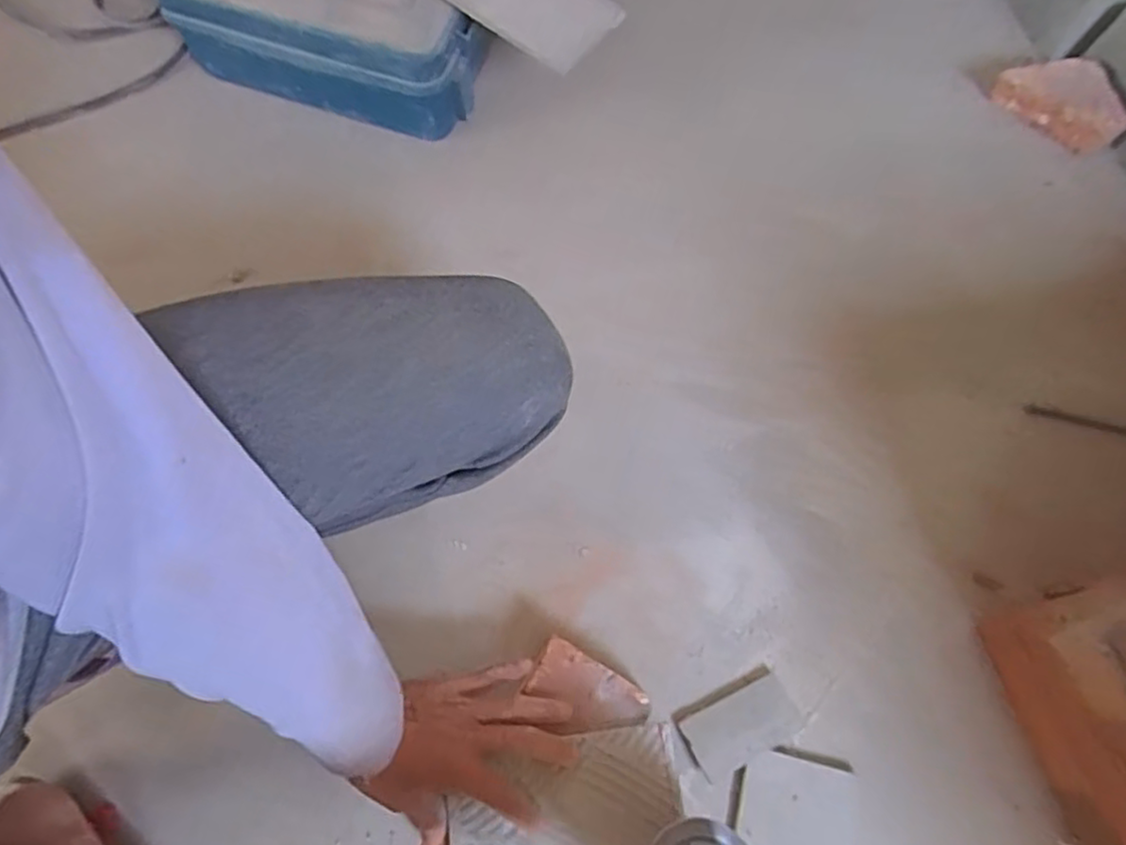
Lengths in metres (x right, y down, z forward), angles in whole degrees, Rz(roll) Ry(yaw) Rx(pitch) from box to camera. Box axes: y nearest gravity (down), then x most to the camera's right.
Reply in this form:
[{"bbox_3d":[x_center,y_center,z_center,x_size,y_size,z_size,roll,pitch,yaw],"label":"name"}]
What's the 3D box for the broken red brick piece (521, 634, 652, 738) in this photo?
[{"bbox_3d":[0.018,0.216,0.526,0.092,0.009,0.056,29,73,10],"label":"broken red brick piece"}]

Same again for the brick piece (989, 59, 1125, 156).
[{"bbox_3d":[0.562,-0.367,0.755,0.142,0.057,0.065,35,74,12],"label":"brick piece"}]

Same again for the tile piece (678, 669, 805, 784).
[{"bbox_3d":[0.148,0.251,0.557,0.092,0.012,0.053,-24,72,-8],"label":"tile piece"}]

